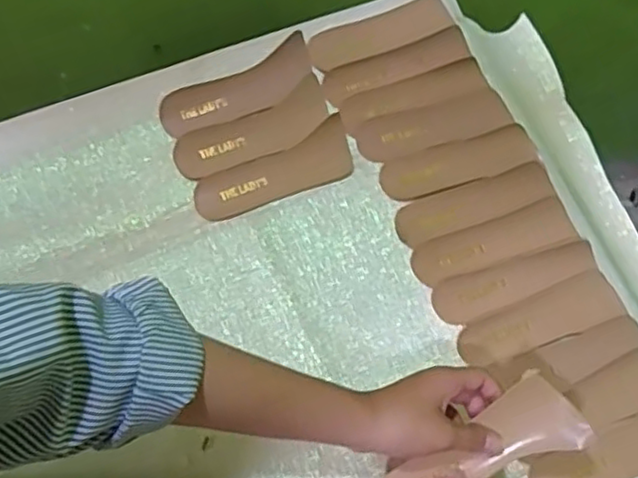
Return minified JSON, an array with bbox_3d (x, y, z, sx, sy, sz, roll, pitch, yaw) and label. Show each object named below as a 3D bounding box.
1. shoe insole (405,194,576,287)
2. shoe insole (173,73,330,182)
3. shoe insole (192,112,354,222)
[{"bbox_3d":[0.155,0.004,0.608,0.145,0.004,0.041,-20,77,-3],"label":"shoe insole"},{"bbox_3d":[-0.060,-0.100,0.639,0.153,0.004,0.053,-28,80,-10],"label":"shoe insole"},{"bbox_3d":[-0.040,-0.059,0.628,0.152,0.016,0.053,-25,72,-11],"label":"shoe insole"}]

